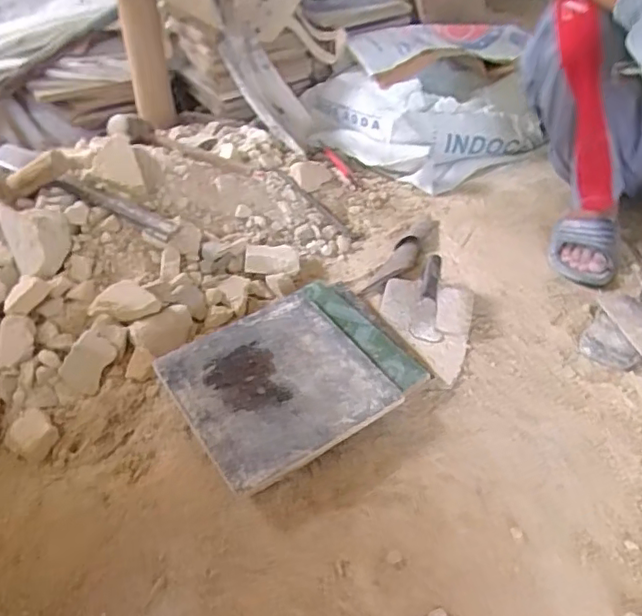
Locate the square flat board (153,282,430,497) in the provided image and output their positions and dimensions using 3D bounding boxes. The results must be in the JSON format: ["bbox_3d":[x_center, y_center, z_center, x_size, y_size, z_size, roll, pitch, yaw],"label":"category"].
[{"bbox_3d":[-0.033,0.086,0.812,0.323,0.024,0.251,-27,51,-25],"label":"square flat board"}]

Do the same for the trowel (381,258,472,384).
[{"bbox_3d":[0.161,0.008,0.900,0.145,0.073,0.214,3,41,12],"label":"trowel"}]

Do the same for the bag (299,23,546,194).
[{"bbox_3d":[0.256,-0.502,1.377,0.539,0.214,0.469,-15,40,-10],"label":"bag"}]

